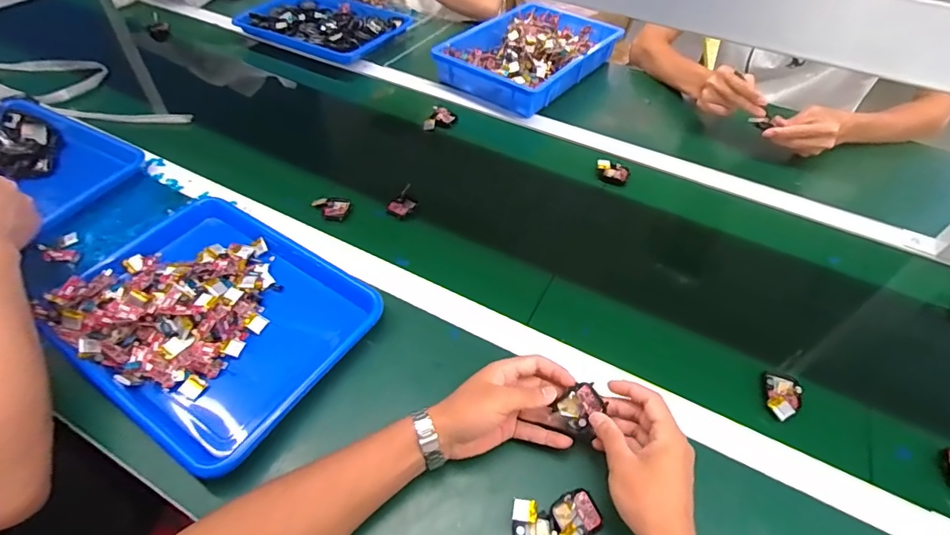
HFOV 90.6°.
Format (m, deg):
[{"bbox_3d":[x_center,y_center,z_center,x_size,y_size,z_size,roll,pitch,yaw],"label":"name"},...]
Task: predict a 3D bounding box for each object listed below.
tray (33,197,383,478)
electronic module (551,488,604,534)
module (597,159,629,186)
[{"bbox_3d":[-0.304,0.050,0.564,0.335,0.055,0.262,28,57,19],"label":"tray"},{"bbox_3d":[0.094,0.229,0.429,0.049,0.014,0.041,-28,58,-20],"label":"electronic module"},{"bbox_3d":[0.226,-0.156,0.776,0.053,0.024,0.029,23,56,16],"label":"module"}]

